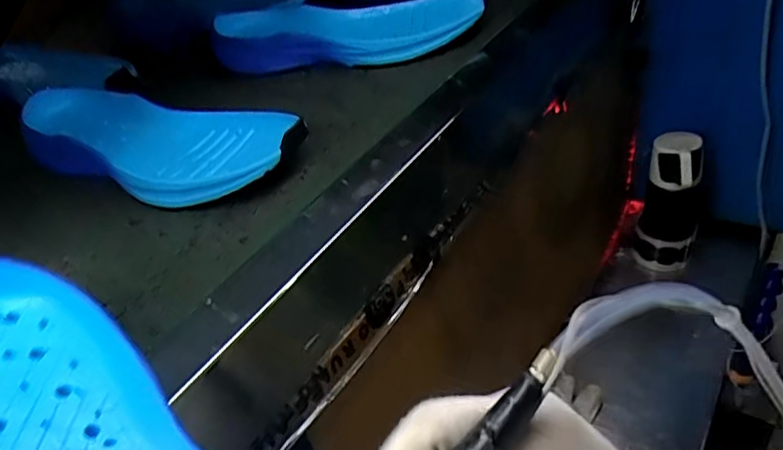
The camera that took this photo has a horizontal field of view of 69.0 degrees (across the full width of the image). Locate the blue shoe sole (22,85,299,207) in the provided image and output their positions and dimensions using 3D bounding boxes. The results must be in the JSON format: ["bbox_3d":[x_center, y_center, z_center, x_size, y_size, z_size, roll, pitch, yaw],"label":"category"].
[{"bbox_3d":[-0.195,-0.069,0.463,0.264,0.041,0.097,11,41,24],"label":"blue shoe sole"}]

